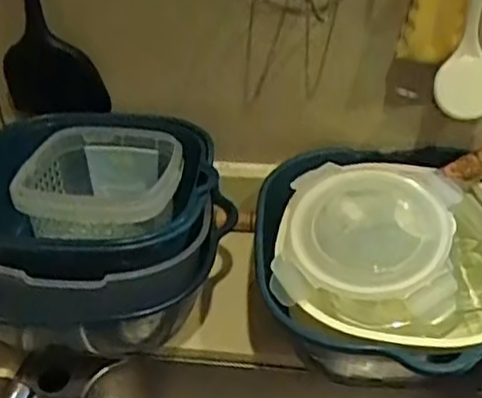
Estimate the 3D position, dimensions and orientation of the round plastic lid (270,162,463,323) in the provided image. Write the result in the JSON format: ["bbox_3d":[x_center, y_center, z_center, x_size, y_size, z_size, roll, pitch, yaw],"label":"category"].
[{"bbox_3d":[0.101,0.024,0.560,0.135,0.034,0.136,4,46,12],"label":"round plastic lid"}]

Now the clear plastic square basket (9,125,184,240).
[{"bbox_3d":[-0.118,-0.004,0.605,0.123,0.071,0.122,6,38,6],"label":"clear plastic square basket"}]

